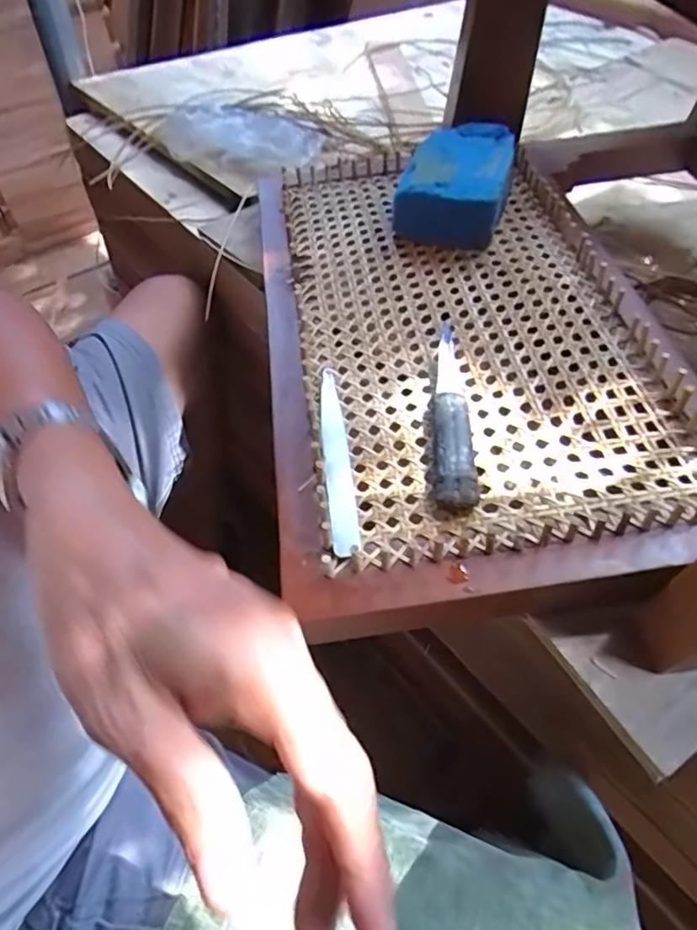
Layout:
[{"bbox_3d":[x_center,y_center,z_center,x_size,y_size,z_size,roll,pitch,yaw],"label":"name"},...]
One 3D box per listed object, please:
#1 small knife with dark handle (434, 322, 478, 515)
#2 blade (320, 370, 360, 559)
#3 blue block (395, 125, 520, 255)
[{"bbox_3d":[0.070,-0.040,0.387,0.025,0.014,0.167,3,53,2],"label":"small knife with dark handle"},{"bbox_3d":[-0.008,-0.007,0.375,0.019,0.004,0.147,-4,53,-4],"label":"blade"},{"bbox_3d":[0.098,-0.258,0.525,0.094,0.057,0.129,13,54,9],"label":"blue block"}]

